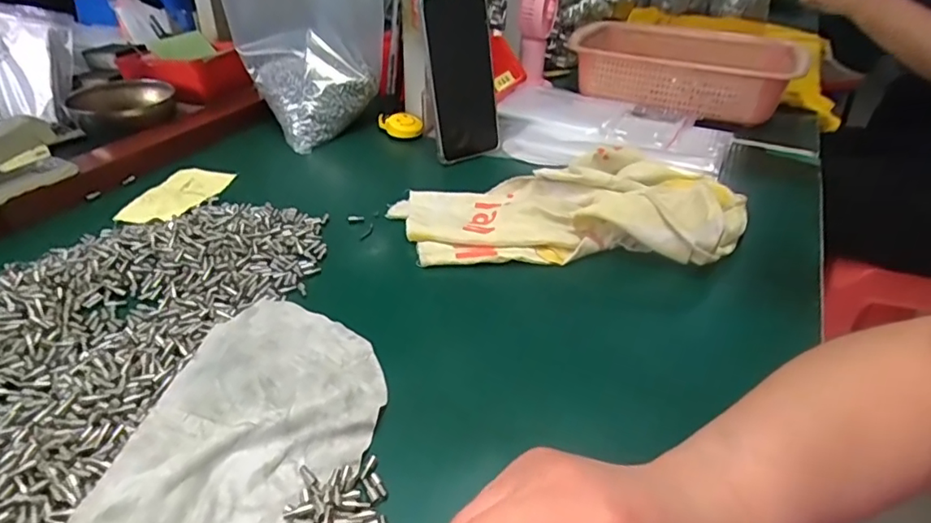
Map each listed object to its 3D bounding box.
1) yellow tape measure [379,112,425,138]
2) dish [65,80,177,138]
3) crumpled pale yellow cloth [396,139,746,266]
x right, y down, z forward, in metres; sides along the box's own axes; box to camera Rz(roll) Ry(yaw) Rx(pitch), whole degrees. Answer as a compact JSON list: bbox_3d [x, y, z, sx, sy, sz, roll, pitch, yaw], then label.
[{"bbox_3d":[-0.077,-0.166,0.663,0.053,0.023,0.034,-1,35,-6],"label":"yellow tape measure"},{"bbox_3d":[-0.387,-0.175,0.628,0.109,0.034,0.083,-16,39,-25],"label":"dish"},{"bbox_3d":[0.092,-0.053,0.492,0.306,0.048,0.149,3,35,0],"label":"crumpled pale yellow cloth"}]

